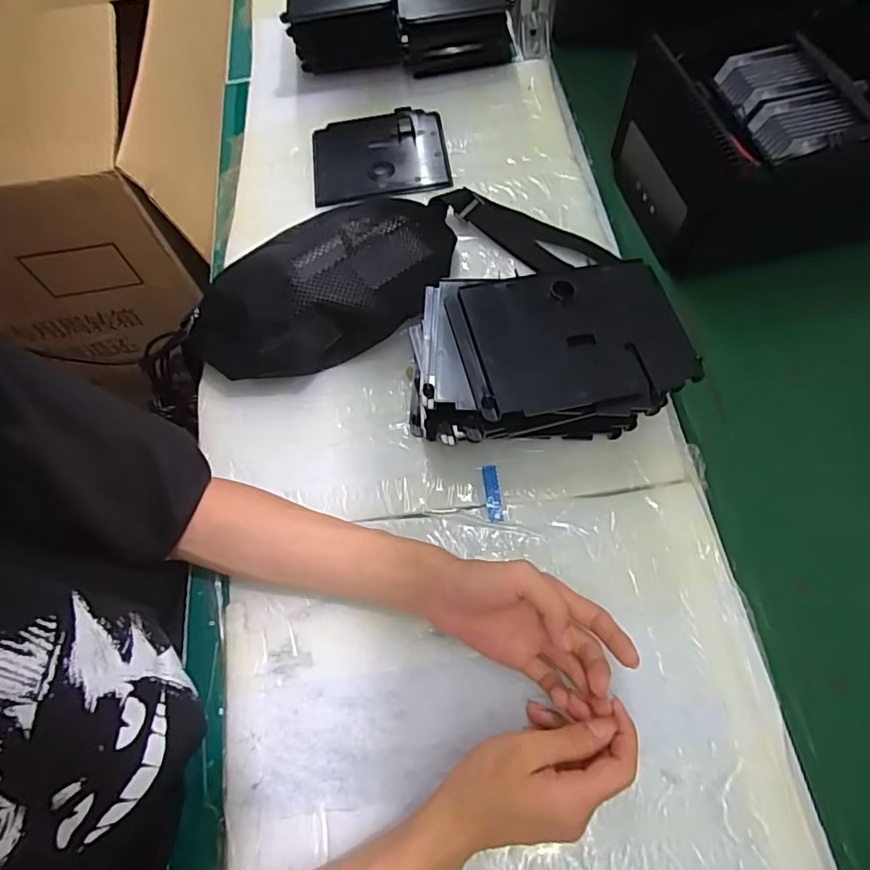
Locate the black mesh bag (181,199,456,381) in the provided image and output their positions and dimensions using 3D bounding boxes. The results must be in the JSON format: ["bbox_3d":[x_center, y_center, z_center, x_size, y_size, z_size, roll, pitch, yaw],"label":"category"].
[{"bbox_3d":[-0.090,-0.135,0.504,0.276,0.088,0.123,-31,69,-10],"label":"black mesh bag"}]

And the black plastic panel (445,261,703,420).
[{"bbox_3d":[0.107,-0.078,0.427,0.169,0.016,0.124,-13,65,-3],"label":"black plastic panel"}]

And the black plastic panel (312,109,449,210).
[{"bbox_3d":[-0.066,-0.330,0.635,0.157,0.008,0.141,-6,67,0],"label":"black plastic panel"}]

